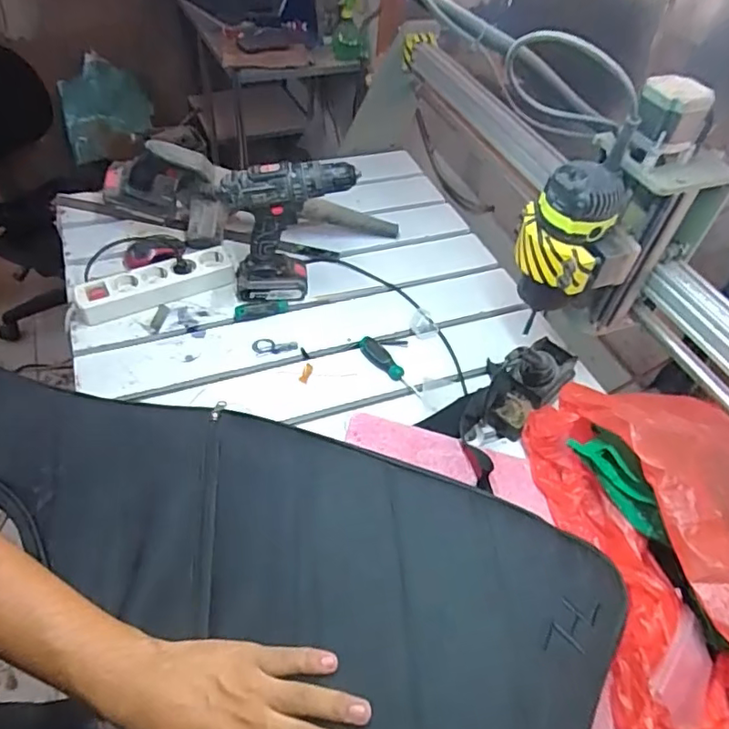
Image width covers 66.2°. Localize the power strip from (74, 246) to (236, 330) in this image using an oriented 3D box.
[{"bbox_3d":[-0.319,-0.122,0.859,0.232,0.040,0.059,-21,54,-22],"label":"power strip"}]

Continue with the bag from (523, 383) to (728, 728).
[{"bbox_3d":[0.363,0.185,0.562,0.273,0.162,0.391,-5,50,-9],"label":"bag"}]

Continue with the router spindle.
[{"bbox_3d":[0.220,-0.137,0.640,0.098,0.174,0.082,22,51,14],"label":"router spindle"}]

